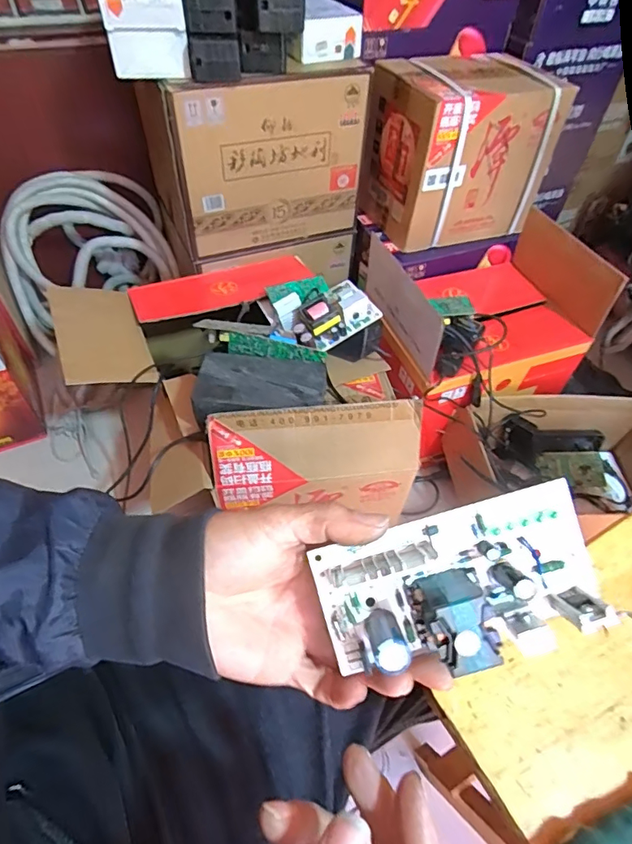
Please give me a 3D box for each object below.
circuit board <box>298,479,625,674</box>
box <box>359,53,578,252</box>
[{"bbox_3d":[0.076,0.086,0.245,0.145,0.042,0.072,-17,90,1],"label":"circuit board"},{"bbox_3d":[0.291,-0.564,1.011,0.329,0.284,0.229,-13,54,-13],"label":"box"}]

